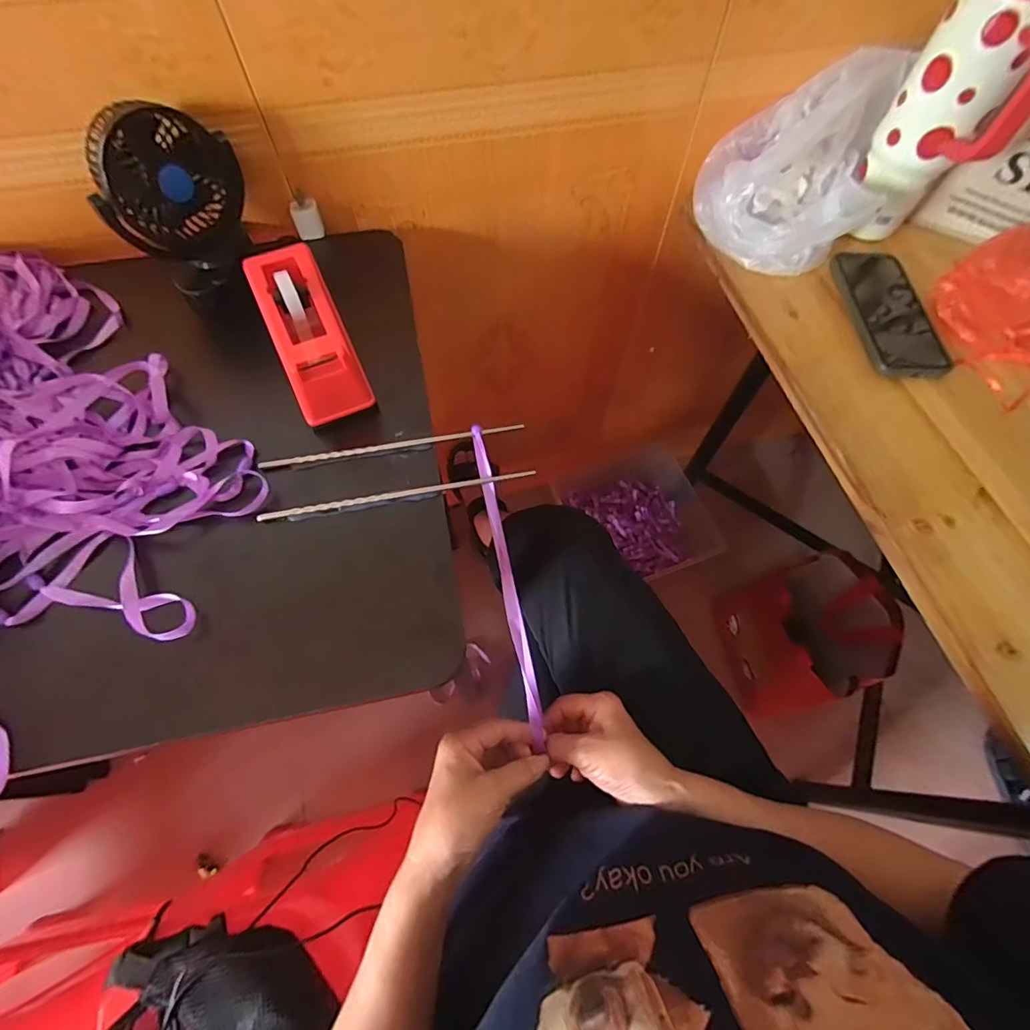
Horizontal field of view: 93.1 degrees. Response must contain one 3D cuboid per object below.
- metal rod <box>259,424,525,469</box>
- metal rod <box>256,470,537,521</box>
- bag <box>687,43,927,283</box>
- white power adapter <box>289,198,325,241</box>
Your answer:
[{"bbox_3d":[-0.102,-0.060,0.416,0.220,0.006,0.007,-10,65,-5],"label":"metal rod"},{"bbox_3d":[-0.093,-0.017,0.398,0.221,0.006,0.008,-10,65,-5],"label":"metal rod"},{"bbox_3d":[0.296,-0.374,0.527,0.174,0.119,0.239,21,66,9],"label":"bag"},{"bbox_3d":[-0.224,-0.319,0.529,0.028,0.036,0.020,-19,66,-9],"label":"white power adapter"}]

